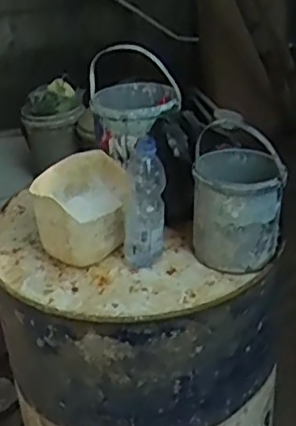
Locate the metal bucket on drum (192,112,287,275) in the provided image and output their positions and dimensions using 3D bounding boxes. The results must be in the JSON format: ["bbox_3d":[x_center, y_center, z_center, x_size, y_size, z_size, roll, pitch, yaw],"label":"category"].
[{"bbox_3d":[0.158,-0.042,1.123,0.153,0.223,0.183,-1,32,6],"label":"metal bucket on drum"}]

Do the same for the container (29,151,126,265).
[{"bbox_3d":[-0.121,-0.004,1.174,0.153,0.137,0.201,-5,32,0],"label":"container"}]

